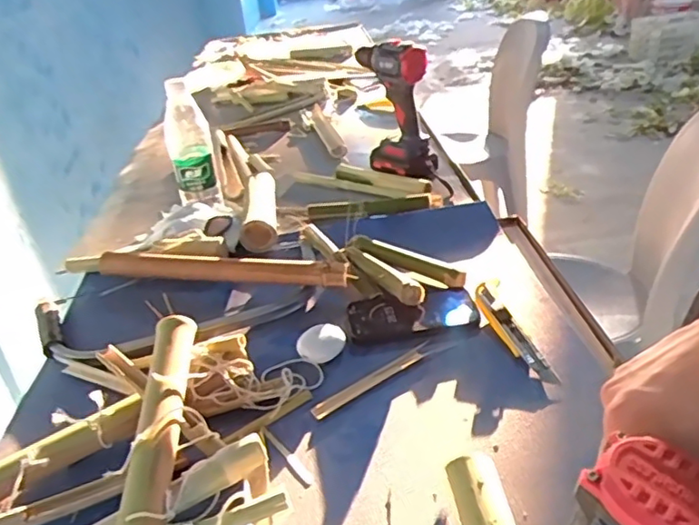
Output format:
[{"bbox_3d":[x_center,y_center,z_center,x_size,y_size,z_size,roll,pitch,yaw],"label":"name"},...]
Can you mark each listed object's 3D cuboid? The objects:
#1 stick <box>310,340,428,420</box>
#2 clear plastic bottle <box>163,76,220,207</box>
[{"bbox_3d":[0.024,0.119,0.617,0.146,0.004,0.016,-24,34,-27],"label":"stick"},{"bbox_3d":[-0.247,-0.182,0.915,0.064,0.185,0.051,-14,31,-12],"label":"clear plastic bottle"}]

